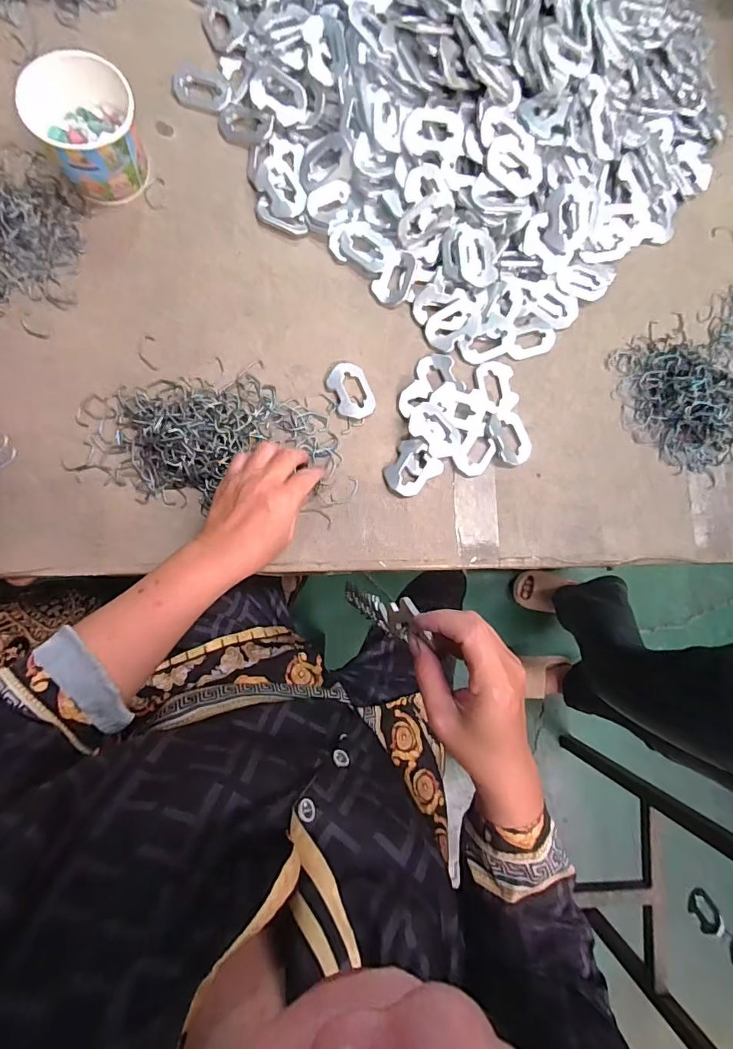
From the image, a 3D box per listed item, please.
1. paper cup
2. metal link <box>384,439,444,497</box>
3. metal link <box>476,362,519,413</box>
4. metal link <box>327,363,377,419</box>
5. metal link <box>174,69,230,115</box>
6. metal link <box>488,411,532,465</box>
[{"bbox_3d":[-0.263,-0.373,0.454,0.092,0.073,0.095,-31,88,-10],"label":"paper cup"},{"bbox_3d":[0.046,-0.056,0.485,0.048,0.010,0.055,41,80,-1],"label":"metal link"},{"bbox_3d":[0.141,-0.148,0.509,0.039,0.006,0.057,-6,84,-8],"label":"metal link"},{"bbox_3d":[-0.016,-0.138,0.491,0.039,0.004,0.060,-24,87,-9],"label":"metal link"},{"bbox_3d":[-0.174,-0.460,0.505,0.060,0.006,0.042,15,82,-5],"label":"metal link"},{"bbox_3d":[0.157,-0.094,0.510,0.045,0.012,0.058,-22,86,-9],"label":"metal link"}]

